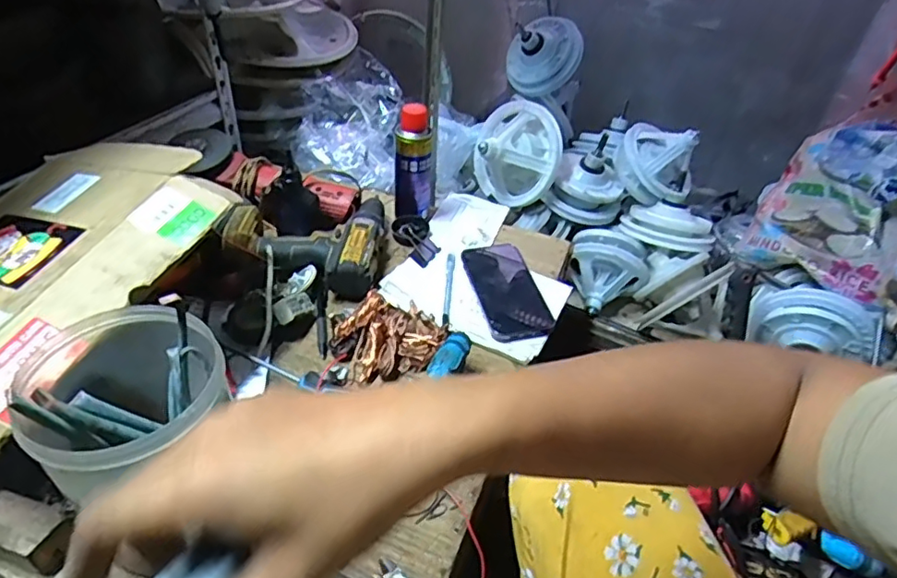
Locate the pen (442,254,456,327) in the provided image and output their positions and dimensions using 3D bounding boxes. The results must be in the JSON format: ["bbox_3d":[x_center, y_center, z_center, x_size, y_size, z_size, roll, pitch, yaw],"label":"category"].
[{"bbox_3d":[0.000,-0.002,0.749,0.011,0.008,0.130,6,41,0],"label":"pen"}]

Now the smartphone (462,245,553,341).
[{"bbox_3d":[0.073,-0.002,0.739,0.077,0.013,0.155,-11,48,-9],"label":"smartphone"}]

